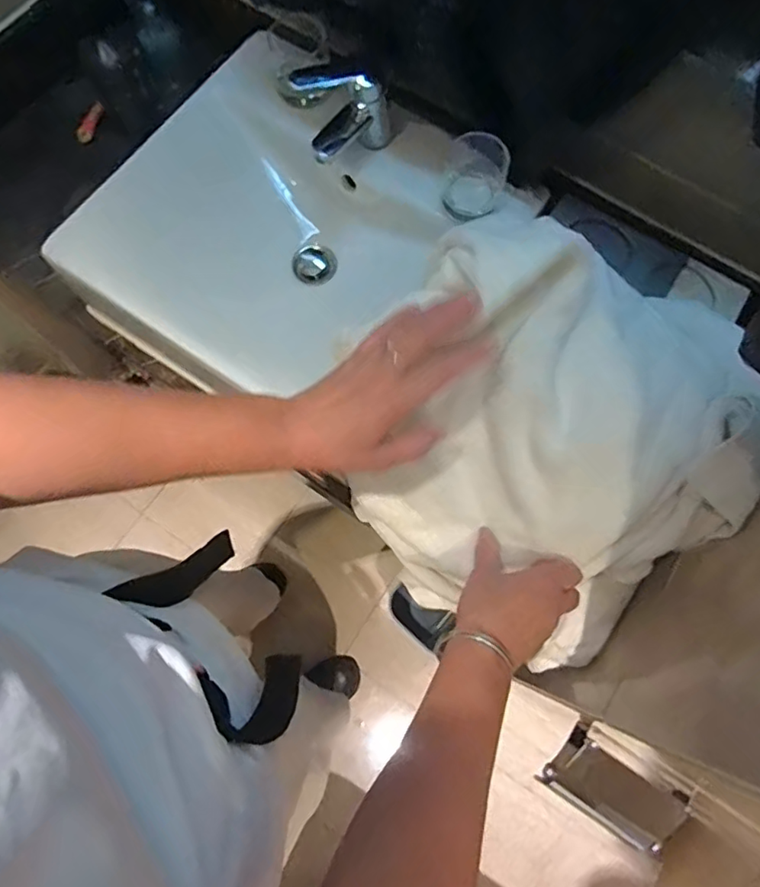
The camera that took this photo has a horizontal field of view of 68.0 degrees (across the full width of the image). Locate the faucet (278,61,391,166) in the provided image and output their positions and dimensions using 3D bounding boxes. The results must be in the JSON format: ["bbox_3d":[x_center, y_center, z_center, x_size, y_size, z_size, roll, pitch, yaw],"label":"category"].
[{"bbox_3d":[-0.048,-0.377,0.642,0.101,0.097,0.075,-41,79,-12],"label":"faucet"}]

